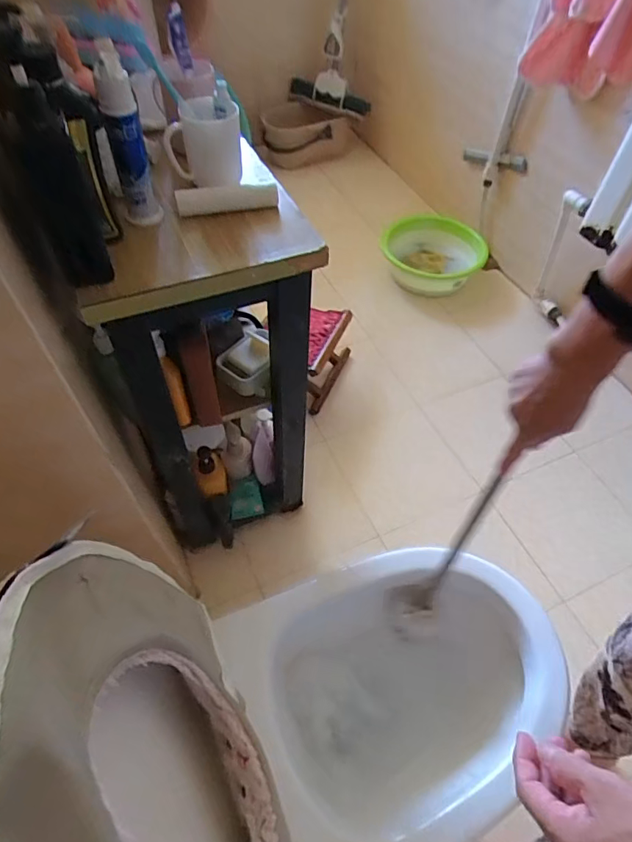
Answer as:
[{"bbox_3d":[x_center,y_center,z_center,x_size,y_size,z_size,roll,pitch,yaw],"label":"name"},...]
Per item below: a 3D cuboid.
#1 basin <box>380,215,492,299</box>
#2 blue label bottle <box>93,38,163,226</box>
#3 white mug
[{"bbox_3d":[0.369,-0.530,1.618,0.290,0.145,0.314,1,53,-1],"label":"basin"},{"bbox_3d":[-0.220,-0.321,0.574,0.044,0.171,0.049,-19,56,-15],"label":"blue label bottle"},{"bbox_3d":[-0.147,-0.366,0.655,0.093,0.084,0.072,-9,54,-8],"label":"white mug"}]

